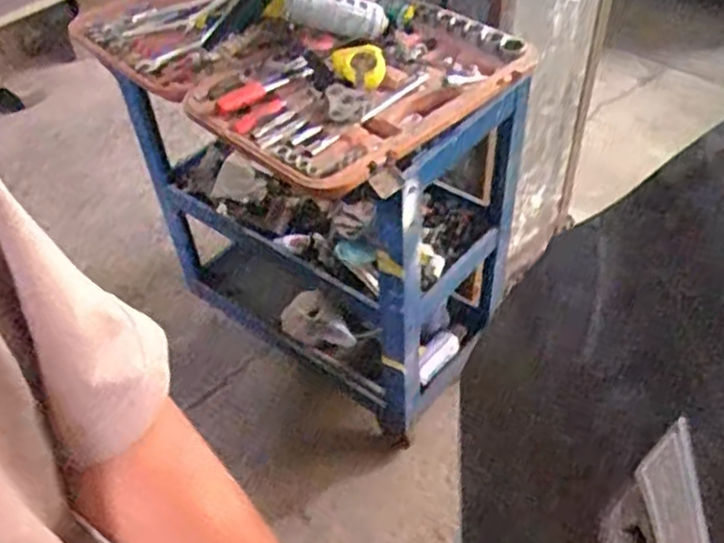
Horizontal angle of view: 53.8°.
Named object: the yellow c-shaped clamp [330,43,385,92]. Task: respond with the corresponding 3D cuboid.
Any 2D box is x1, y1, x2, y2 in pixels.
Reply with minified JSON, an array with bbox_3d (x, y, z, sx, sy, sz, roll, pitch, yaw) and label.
[{"bbox_3d":[-0.006,-0.315,1.095,0.084,0.044,0.070,-3,45,0],"label":"yellow c-shaped clamp"}]

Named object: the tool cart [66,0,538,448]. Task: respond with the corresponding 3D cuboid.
[{"bbox_3d":[-0.101,-0.157,1.437,0.471,0.762,0.750,-35,53,-27],"label":"tool cart"}]

